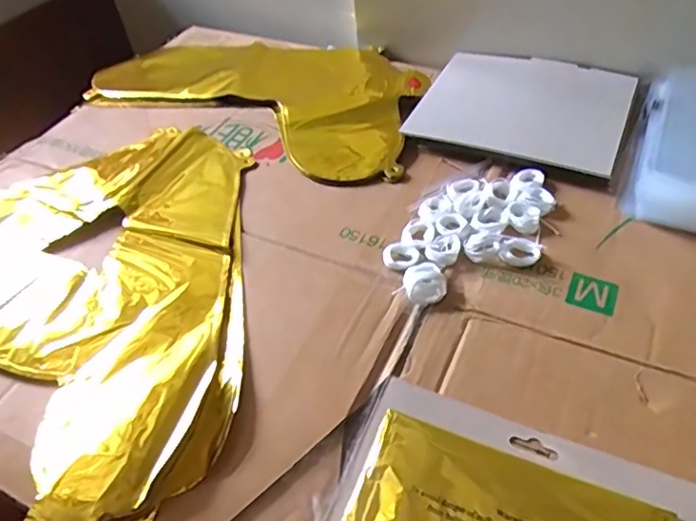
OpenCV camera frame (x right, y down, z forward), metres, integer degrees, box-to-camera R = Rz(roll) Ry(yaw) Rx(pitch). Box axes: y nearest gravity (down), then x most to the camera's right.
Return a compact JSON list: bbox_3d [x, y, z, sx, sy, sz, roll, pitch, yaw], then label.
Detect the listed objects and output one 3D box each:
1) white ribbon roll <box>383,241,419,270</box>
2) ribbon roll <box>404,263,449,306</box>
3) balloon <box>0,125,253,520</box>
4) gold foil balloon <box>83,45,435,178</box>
[{"bbox_3d":[0.043,-0.005,0.456,0.027,0.007,0.028,-3,46,3],"label":"white ribbon roll"},{"bbox_3d":[0.058,0.015,0.431,0.031,0.015,0.038,-1,47,6],"label":"ribbon roll"},{"bbox_3d":[-0.211,0.001,0.477,0.394,0.018,0.348,21,52,24],"label":"balloon"},{"bbox_3d":[-0.102,-0.201,0.650,0.399,0.012,0.230,16,50,20],"label":"gold foil balloon"}]

